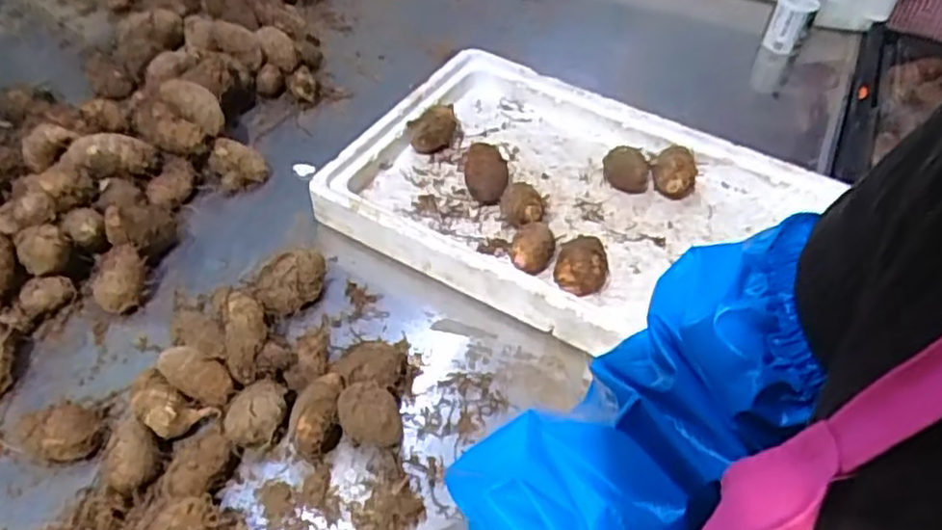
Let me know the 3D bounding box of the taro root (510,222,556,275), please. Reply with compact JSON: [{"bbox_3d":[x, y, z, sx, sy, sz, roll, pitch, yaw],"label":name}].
[{"bbox_3d":[0.054,-0.011,0.647,0.039,0.040,0.051,16,48,9],"label":"taro root"}]

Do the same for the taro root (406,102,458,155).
[{"bbox_3d":[-0.041,-0.144,0.753,0.052,0.041,0.052,3,48,-3],"label":"taro root"}]

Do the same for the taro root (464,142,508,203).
[{"bbox_3d":[0.012,-0.093,0.720,0.044,0.039,0.068,3,48,-3],"label":"taro root"}]

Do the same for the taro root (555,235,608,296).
[{"bbox_3d":[0.097,0.002,0.625,0.043,0.034,0.051,16,48,9],"label":"taro root"}]

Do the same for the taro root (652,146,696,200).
[{"bbox_3d":[0.212,-0.097,0.744,0.046,0.049,0.049,18,49,10],"label":"taro root"}]

